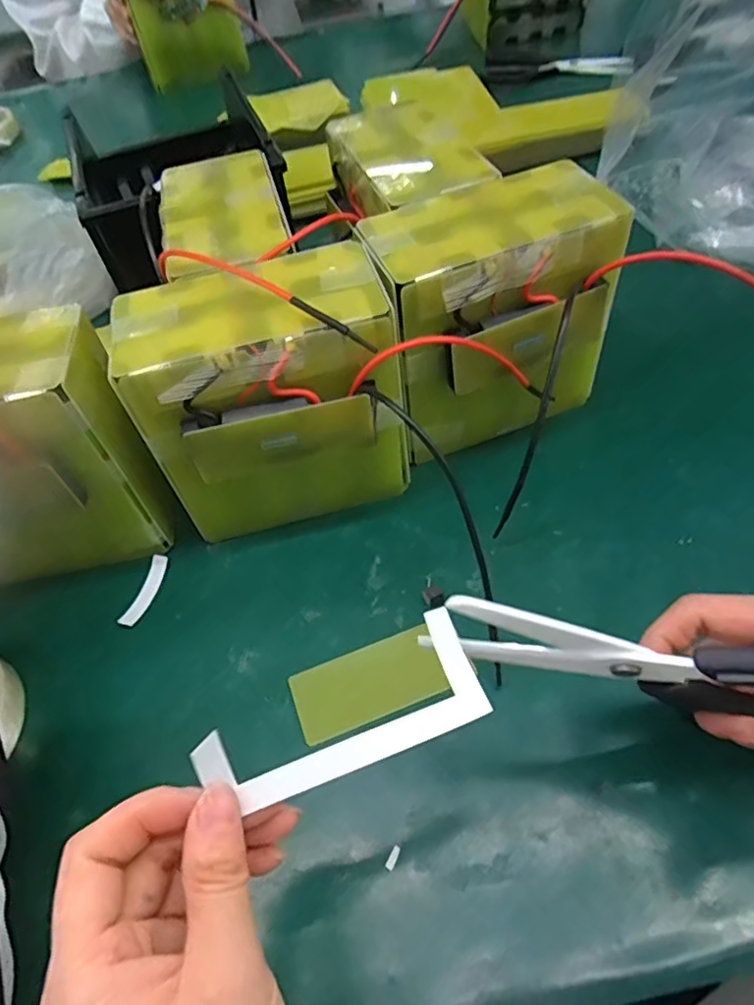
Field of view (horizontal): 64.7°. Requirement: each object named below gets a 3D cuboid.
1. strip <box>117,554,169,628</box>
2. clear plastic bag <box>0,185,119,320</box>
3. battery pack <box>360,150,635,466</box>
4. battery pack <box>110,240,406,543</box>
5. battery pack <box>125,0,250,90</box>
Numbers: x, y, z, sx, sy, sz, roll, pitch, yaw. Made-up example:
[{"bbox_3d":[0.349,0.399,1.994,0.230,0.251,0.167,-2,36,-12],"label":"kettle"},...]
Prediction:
[{"bbox_3d":[-0.145,0.055,0.374,0.012,0.004,0.048,9,55,14],"label":"strip"},{"bbox_3d":[-0.331,-0.220,0.546,0.130,0.079,0.142,-29,56,-14],"label":"clear plastic bag"},{"bbox_3d":[0.070,-0.109,0.379,0.142,0.145,0.094,-24,55,-11],"label":"battery pack"},{"bbox_3d":[-0.059,-0.057,0.354,0.142,0.145,0.094,-17,54,-6],"label":"battery pack"},{"bbox_3d":[-0.260,-0.661,0.815,0.139,0.134,0.032,-19,51,-7],"label":"battery pack"}]

